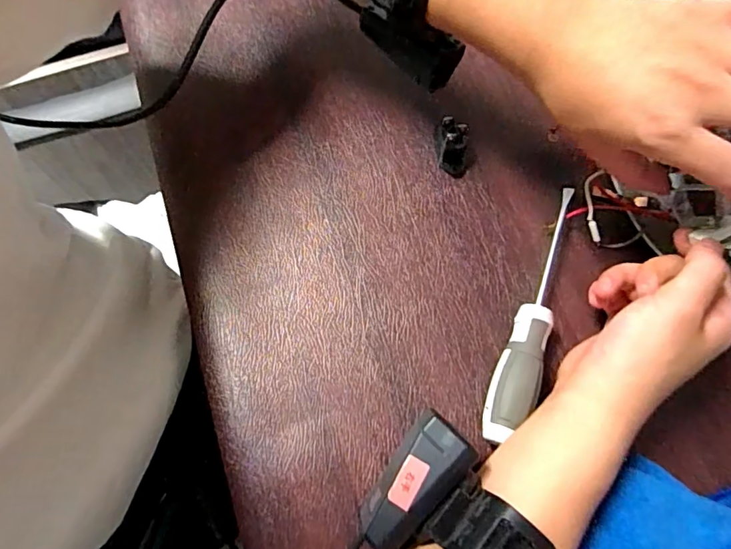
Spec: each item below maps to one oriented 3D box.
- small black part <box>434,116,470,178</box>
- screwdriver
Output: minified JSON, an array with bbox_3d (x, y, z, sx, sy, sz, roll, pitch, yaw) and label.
[{"bbox_3d":[0.063,-0.092,0.361,0.028,0.027,0.027,20,71,5],"label":"small black part"},{"bbox_3d":[0.112,0.016,0.321,0.024,0.029,0.189,22,70,7],"label":"screwdriver"}]

